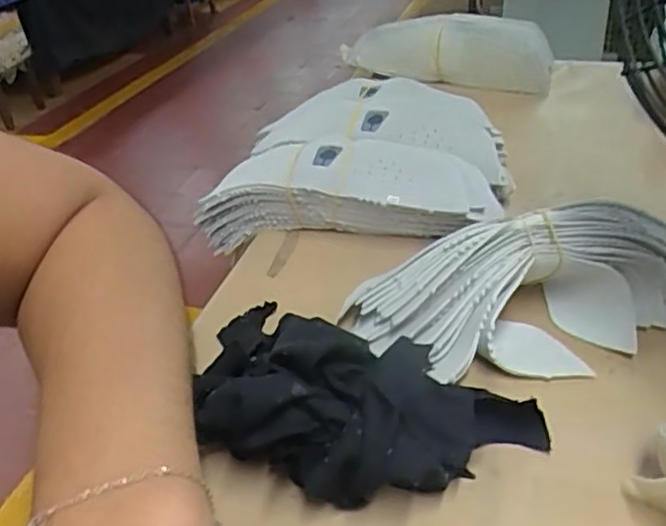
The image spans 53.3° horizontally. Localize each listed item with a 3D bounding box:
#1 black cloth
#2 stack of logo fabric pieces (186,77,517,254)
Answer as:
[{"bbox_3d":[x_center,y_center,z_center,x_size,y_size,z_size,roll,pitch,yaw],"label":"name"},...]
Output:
[{"bbox_3d":[0.015,0.062,0.283,0.146,0.055,0.071,4,34,15],"label":"black cloth"},{"bbox_3d":[0.023,-0.080,0.507,0.213,0.069,0.172,6,35,18],"label":"stack of logo fabric pieces"}]

